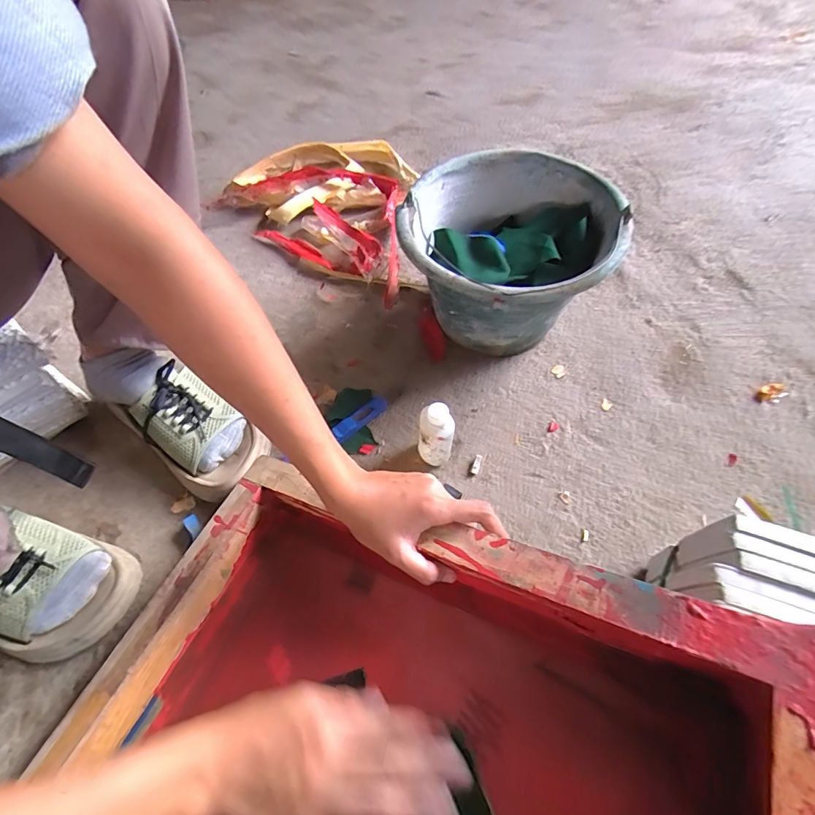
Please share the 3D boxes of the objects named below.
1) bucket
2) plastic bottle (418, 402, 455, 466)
[{"bbox_3d":[0.113,-0.171,0.516,0.234,0.160,0.246,-1,59,1],"label":"bucket"},{"bbox_3d":[0.029,0.033,0.431,0.034,0.095,0.030,1,59,2],"label":"plastic bottle"}]

